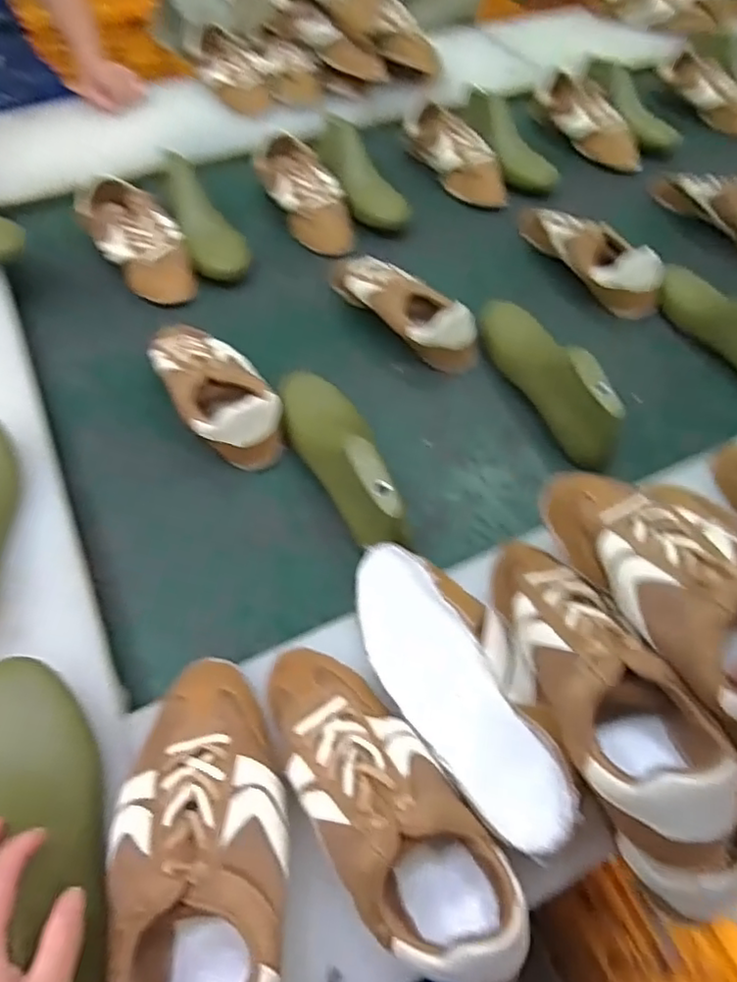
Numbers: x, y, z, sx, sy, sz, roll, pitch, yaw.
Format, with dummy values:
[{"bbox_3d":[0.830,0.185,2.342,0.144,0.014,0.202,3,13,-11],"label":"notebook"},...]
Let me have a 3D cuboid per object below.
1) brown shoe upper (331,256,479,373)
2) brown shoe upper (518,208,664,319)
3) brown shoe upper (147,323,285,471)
[{"bbox_3d":[0.036,-0.244,0.813,0.078,0.072,0.256,-33,62,-21],"label":"brown shoe upper"},{"bbox_3d":[0.298,-0.337,0.893,0.071,0.089,0.255,-24,60,-16],"label":"brown shoe upper"},{"bbox_3d":[-0.178,-0.126,0.718,0.101,0.069,0.235,-29,61,-19],"label":"brown shoe upper"}]

